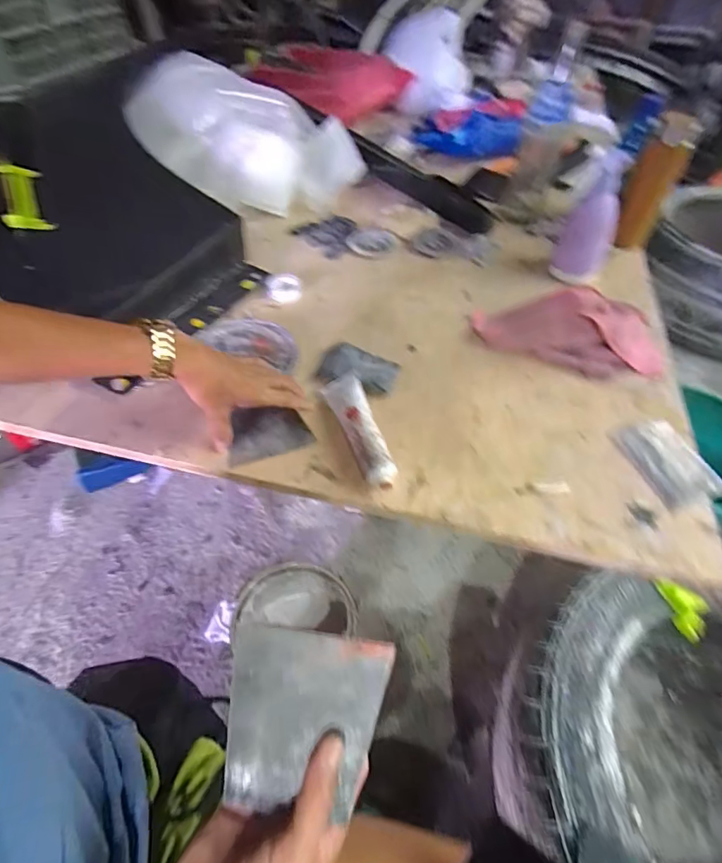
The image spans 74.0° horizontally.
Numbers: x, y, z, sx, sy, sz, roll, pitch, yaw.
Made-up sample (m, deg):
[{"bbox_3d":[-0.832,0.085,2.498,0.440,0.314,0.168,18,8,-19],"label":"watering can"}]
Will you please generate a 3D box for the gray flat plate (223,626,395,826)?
[{"bbox_3d":[-0.036,0.179,0.302,0.101,0.004,0.095,3,68,7],"label":"gray flat plate"}]

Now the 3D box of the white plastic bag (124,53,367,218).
[{"bbox_3d":[-0.224,-0.588,0.932,0.444,0.154,0.276,17,48,-7],"label":"white plastic bag"}]

